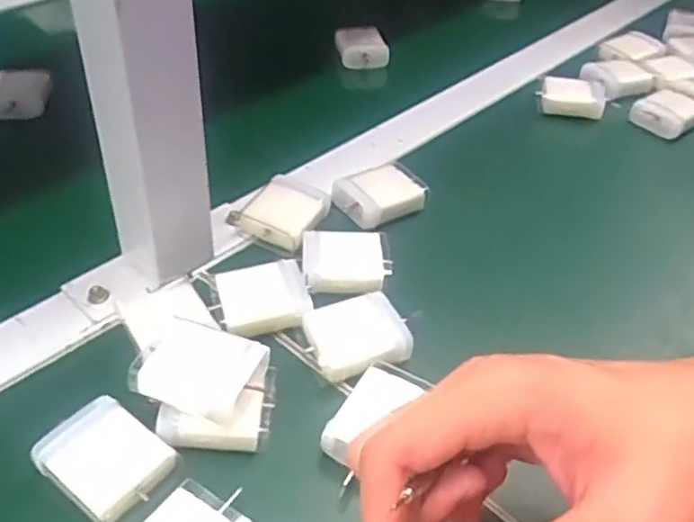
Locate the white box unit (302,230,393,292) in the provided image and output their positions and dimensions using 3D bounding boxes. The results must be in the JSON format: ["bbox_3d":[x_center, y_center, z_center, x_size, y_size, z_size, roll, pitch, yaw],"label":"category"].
[{"bbox_3d":[0.000,-0.001,0.401,0.049,0.010,0.045,-1,40,-3],"label":"white box unit"}]

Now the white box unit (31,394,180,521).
[{"bbox_3d":[-0.105,0.085,0.300,0.051,0.011,0.041,25,46,25],"label":"white box unit"}]

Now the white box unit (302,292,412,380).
[{"bbox_3d":[0.006,0.040,0.361,0.049,0.018,0.042,-11,42,-14],"label":"white box unit"}]

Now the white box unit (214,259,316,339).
[{"bbox_3d":[-0.046,0.020,0.377,0.047,0.012,0.043,-9,41,-12],"label":"white box unit"}]

